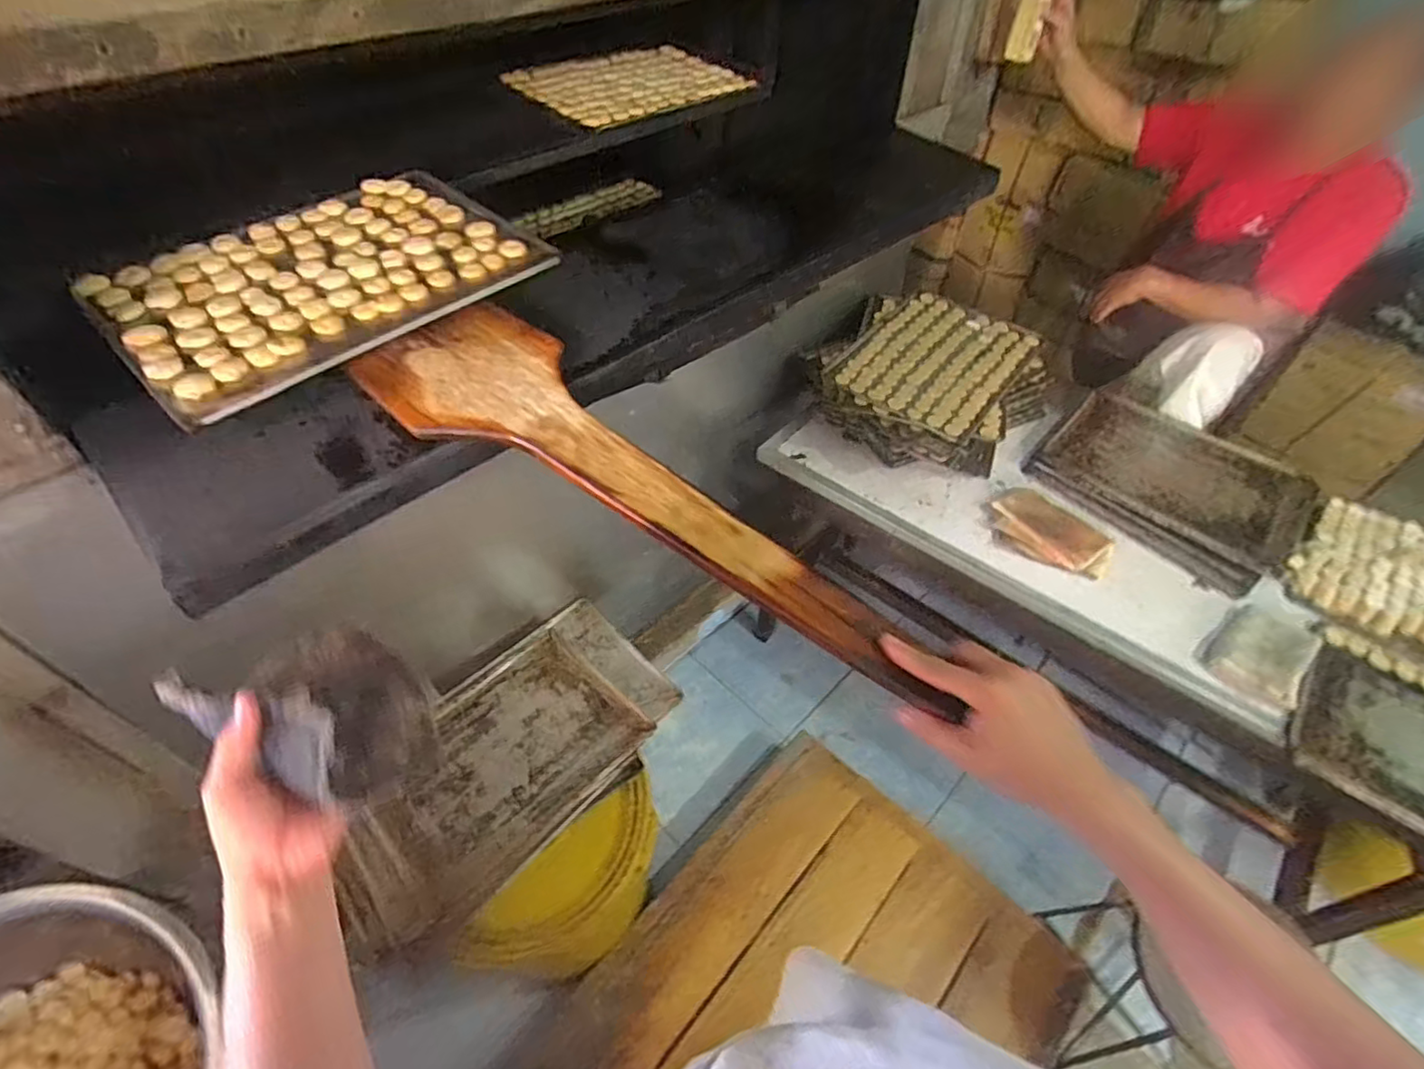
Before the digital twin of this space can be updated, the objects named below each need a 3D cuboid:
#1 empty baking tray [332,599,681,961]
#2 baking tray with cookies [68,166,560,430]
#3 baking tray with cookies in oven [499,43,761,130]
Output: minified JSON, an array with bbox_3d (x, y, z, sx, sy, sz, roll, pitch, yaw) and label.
[{"bbox_3d":[-0.386,0.396,1.184,0.352,0.047,0.614,37,57,27],"label":"empty baking tray"},{"bbox_3d":[-0.462,-0.316,0.782,0.323,0.031,0.446,35,56,25],"label":"baking tray with cookies"},{"bbox_3d":[-0.148,-0.939,1.332,0.472,0.026,0.307,-34,58,-28],"label":"baking tray with cookies in oven"}]

